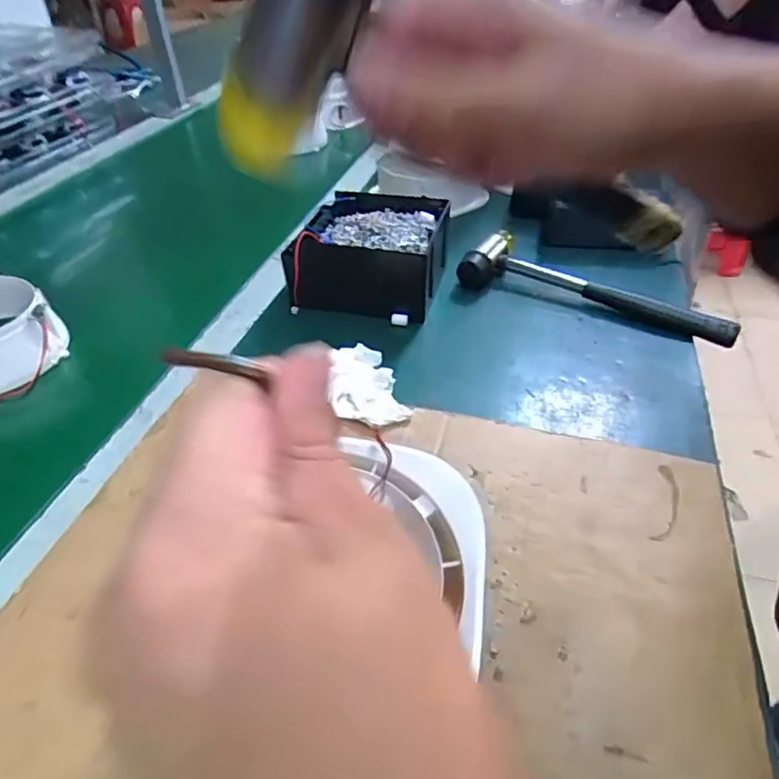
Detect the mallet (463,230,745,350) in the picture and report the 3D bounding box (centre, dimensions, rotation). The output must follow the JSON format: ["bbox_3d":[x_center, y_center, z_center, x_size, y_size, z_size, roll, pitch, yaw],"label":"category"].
[{"bbox_3d":[0.191,-0.102,0.522,0.253,0.052,0.034,19,46,20],"label":"mallet"}]

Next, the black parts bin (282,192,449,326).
[{"bbox_3d":[-0.021,-0.129,0.542,0.137,0.068,0.120,8,42,11],"label":"black parts bin"}]

